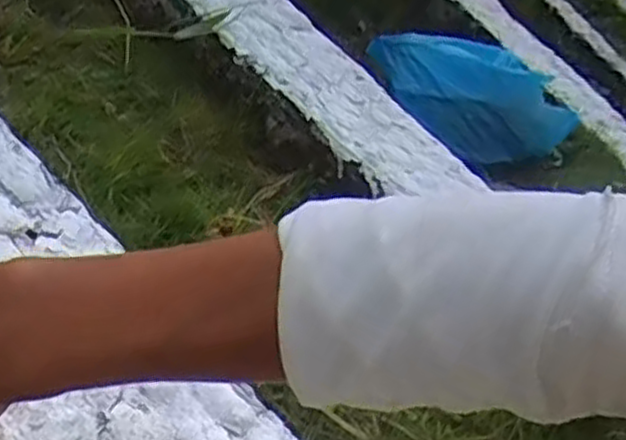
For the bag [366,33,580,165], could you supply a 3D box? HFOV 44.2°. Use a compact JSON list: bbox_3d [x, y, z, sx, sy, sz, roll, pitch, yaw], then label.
[{"bbox_3d":[0.225,-0.163,1.061,0.310,0.156,0.089,22,18,-17],"label":"bag"}]

